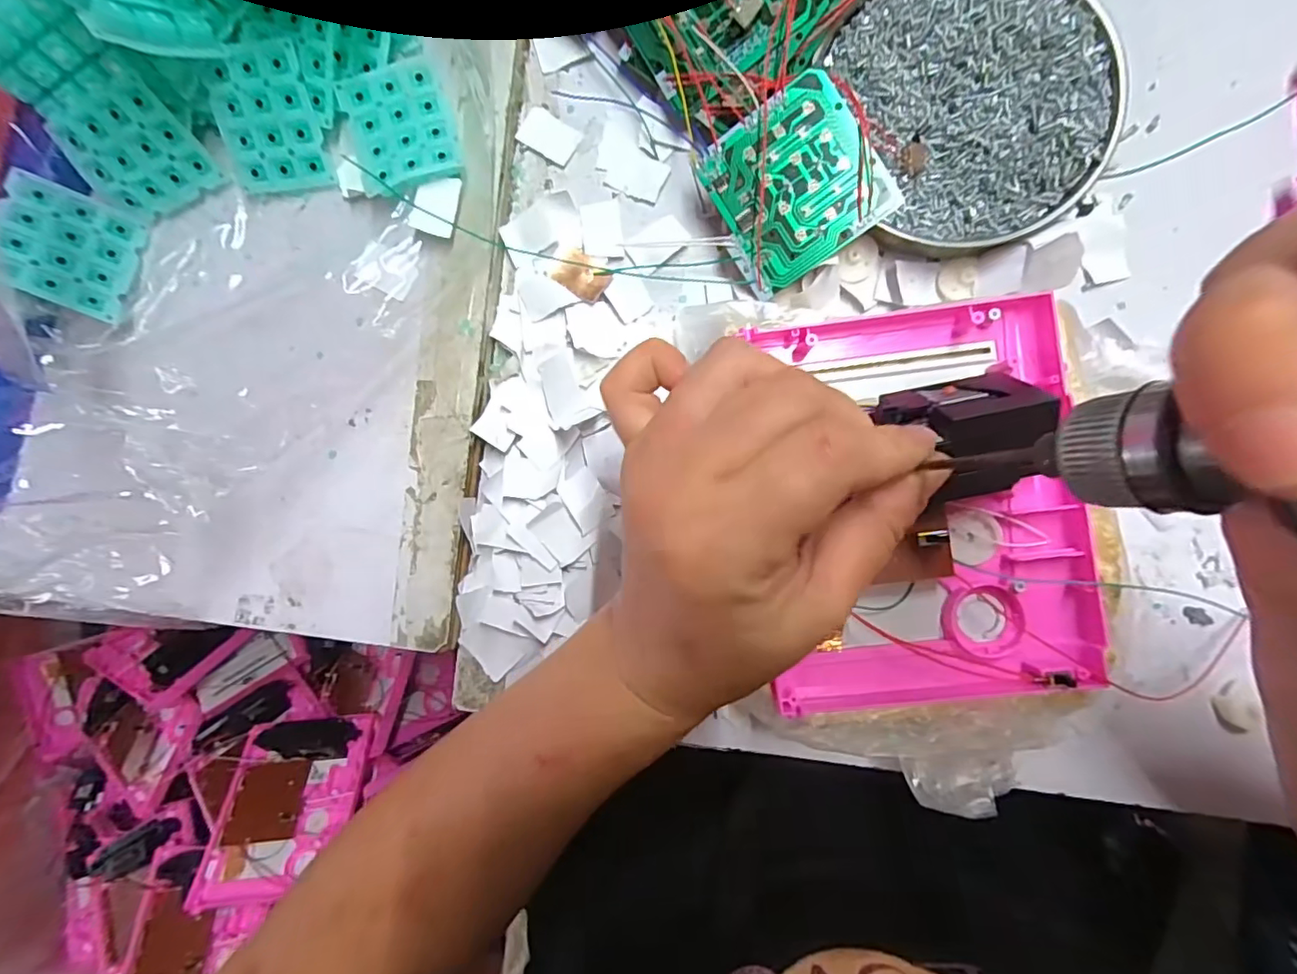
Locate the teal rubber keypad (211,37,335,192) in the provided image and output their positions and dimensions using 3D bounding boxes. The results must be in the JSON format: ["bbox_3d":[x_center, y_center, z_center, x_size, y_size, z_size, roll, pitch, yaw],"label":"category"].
[{"bbox_3d":[-0.186,-0.177,0.276,0.049,0.004,0.059,-4,119,2],"label":"teal rubber keypad"}]

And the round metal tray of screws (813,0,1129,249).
[{"bbox_3d":[0.149,-0.181,0.264,0.116,0.026,0.131,-24,87,4],"label":"round metal tray of screws"}]

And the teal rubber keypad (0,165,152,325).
[{"bbox_3d":[-0.282,-0.117,0.277,0.006,0.050,0.059,-11,69,36],"label":"teal rubber keypad"}]

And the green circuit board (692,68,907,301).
[{"bbox_3d":[0.065,-0.137,0.258,0.073,0.004,0.070,-33,93,15],"label":"green circuit board"}]

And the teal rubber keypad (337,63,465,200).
[{"bbox_3d":[-0.120,-0.175,0.276,0.048,0.011,0.057,-19,88,4],"label":"teal rubber keypad"}]

